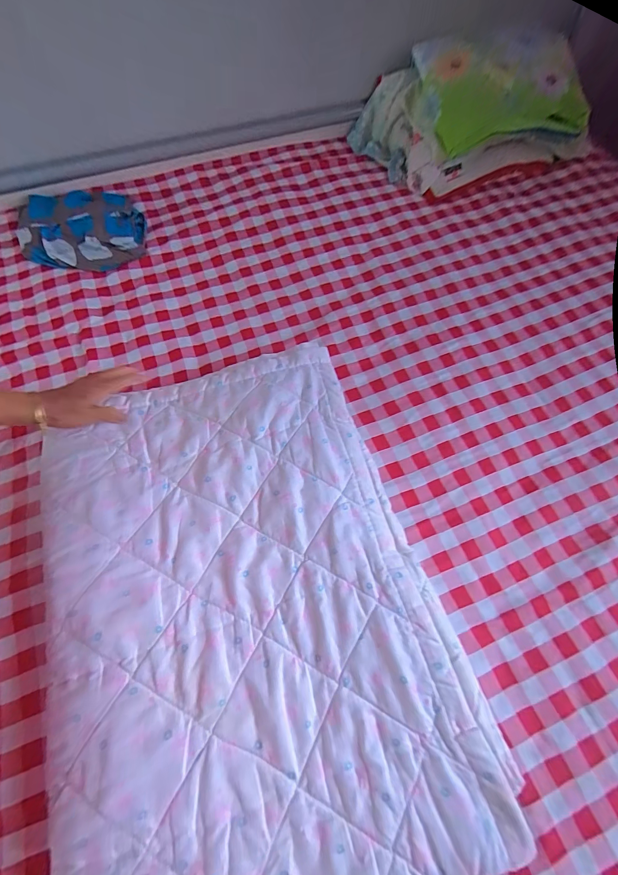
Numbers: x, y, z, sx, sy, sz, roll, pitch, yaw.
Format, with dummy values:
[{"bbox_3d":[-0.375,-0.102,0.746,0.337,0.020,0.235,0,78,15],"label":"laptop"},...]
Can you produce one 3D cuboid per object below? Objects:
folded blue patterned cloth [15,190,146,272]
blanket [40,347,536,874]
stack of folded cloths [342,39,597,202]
[{"bbox_3d":[-0.502,-0.456,0.748,0.265,0.041,0.243,-17,68,-8],"label":"folded blue patterned cloth"},{"bbox_3d":[-0.086,0.178,0.416,0.448,0.048,0.627,-18,68,-8],"label":"blanket"},{"bbox_3d":[0.381,-0.781,0.810,0.495,0.195,0.287,-17,68,-8],"label":"stack of folded cloths"}]

